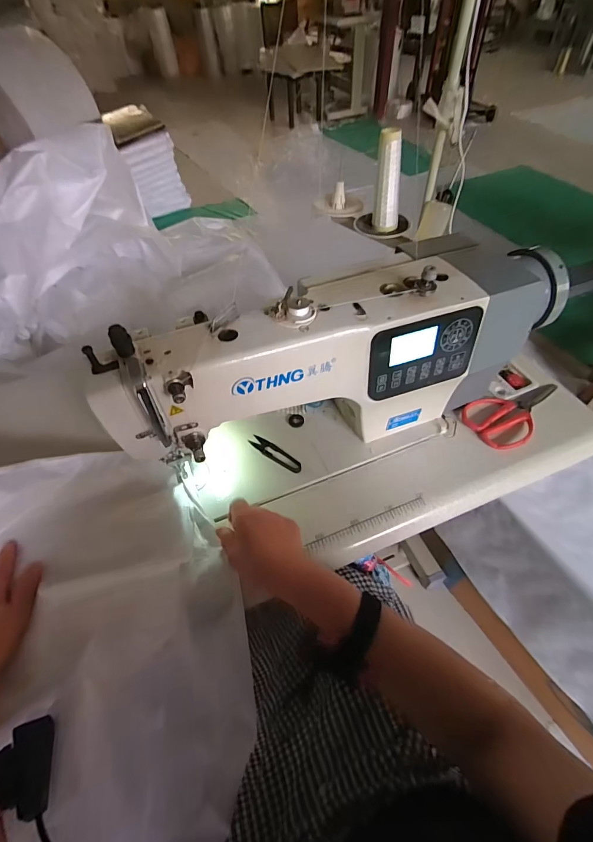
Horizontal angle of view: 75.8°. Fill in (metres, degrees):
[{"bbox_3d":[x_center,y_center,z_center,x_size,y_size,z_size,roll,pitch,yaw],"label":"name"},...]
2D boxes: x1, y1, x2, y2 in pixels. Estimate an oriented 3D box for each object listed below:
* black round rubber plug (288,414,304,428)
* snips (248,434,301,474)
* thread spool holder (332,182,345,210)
[{"bbox_3d":[0.000,-0.002,0.622,0.024,0.004,0.027,-12,53,-7],"label":"black round rubber plug"},{"bbox_3d":[-0.032,0.049,0.584,0.095,0.007,0.022,29,59,22],"label":"snips"},{"bbox_3d":[0.098,-0.516,0.874,0.028,0.048,0.030,1,53,2],"label":"thread spool holder"}]

